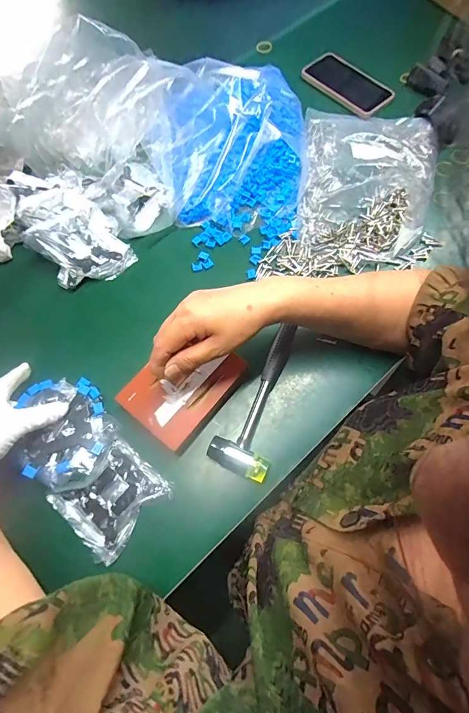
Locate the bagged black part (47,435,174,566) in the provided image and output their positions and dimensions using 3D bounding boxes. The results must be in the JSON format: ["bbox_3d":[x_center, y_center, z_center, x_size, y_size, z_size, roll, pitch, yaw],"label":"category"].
[{"bbox_3d":[-0.142,0.163,0.421,0.097,0.009,0.106,40,75,15],"label":"bagged black part"}]

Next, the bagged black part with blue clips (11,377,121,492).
[{"bbox_3d":[-0.200,0.090,0.435,0.108,0.030,0.127,-8,69,-1],"label":"bagged black part with blue clips"}]

